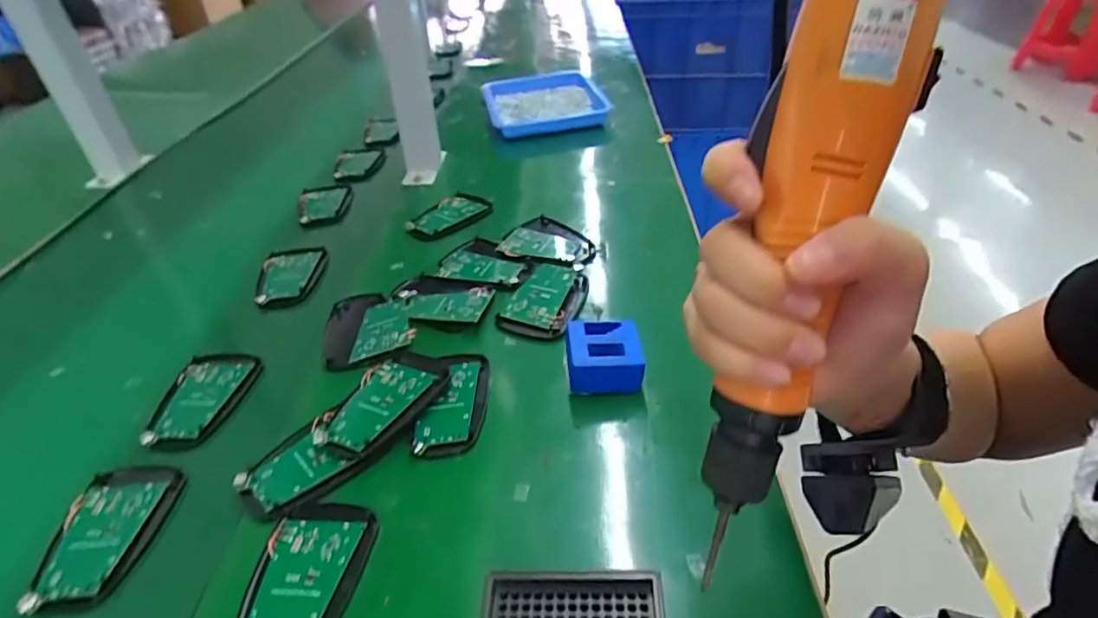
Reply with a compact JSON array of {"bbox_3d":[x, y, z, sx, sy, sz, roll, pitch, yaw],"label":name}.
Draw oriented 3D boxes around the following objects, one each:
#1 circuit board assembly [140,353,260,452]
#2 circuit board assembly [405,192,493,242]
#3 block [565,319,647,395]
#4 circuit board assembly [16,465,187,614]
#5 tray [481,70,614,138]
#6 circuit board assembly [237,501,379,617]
[{"bbox_3d":[-0.276,0.071,0.457,0.061,0.012,0.094,3,38,9],"label":"circuit board assembly"},{"bbox_3d":[-0.111,-0.104,0.648,0.064,0.013,0.091,27,47,34],"label":"circuit board assembly"},{"bbox_3d":[0.041,0.034,0.431,0.053,0.035,0.047,-2,37,1],"label":"block"},{"bbox_3d":[-0.285,0.144,0.368,0.059,0.018,0.098,3,38,9],"label":"circuit board assembly"},{"bbox_3d":[-0.011,-0.316,0.877,0.167,0.034,0.207,-13,38,-8],"label":"tray"},{"bbox_3d":[-0.139,0.154,0.327,0.061,0.006,0.096,3,39,6],"label":"circuit board assembly"}]

